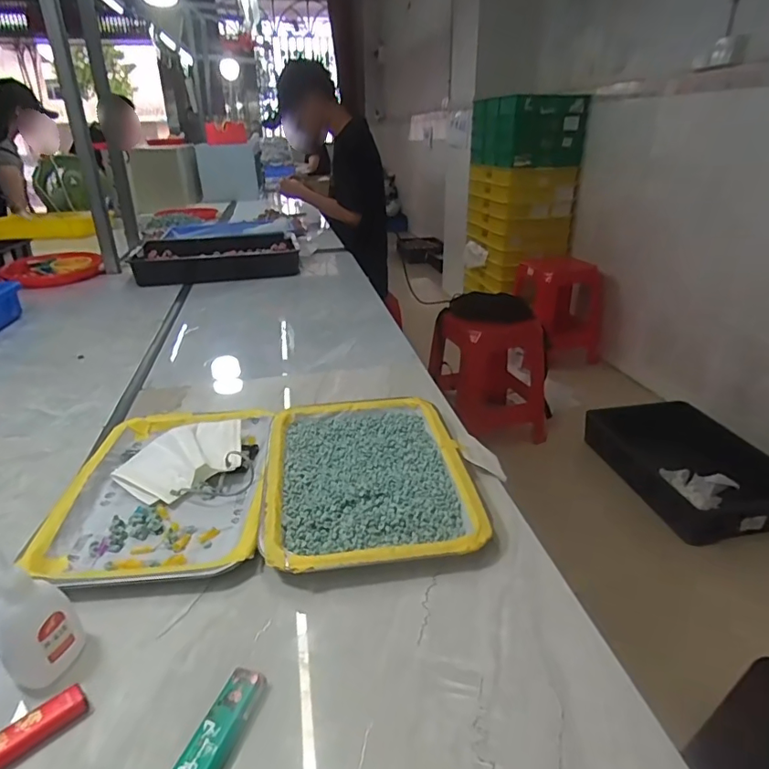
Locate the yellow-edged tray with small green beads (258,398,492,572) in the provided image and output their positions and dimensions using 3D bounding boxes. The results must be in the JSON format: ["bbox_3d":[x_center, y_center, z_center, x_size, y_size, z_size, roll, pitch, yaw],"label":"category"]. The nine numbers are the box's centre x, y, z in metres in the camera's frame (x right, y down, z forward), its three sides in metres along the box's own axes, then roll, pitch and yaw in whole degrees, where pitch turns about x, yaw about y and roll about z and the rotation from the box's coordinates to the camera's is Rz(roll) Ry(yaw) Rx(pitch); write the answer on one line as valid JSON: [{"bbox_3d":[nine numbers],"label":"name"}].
[{"bbox_3d":[-0.018,0.086,0.507,0.185,0.023,0.253,-3,26,-6],"label":"yellow-edged tray with small green beads"}]

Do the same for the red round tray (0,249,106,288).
[{"bbox_3d":[-0.833,-0.293,1.289,0.195,0.047,0.207,0,26,0],"label":"red round tray"}]

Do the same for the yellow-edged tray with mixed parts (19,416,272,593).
[{"bbox_3d":[-0.206,0.092,0.496,0.182,0.031,0.254,-3,26,-6],"label":"yellow-edged tray with mixed parts"}]

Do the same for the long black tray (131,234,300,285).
[{"bbox_3d":[-0.417,-0.325,1.320,0.390,0.062,0.305,-3,26,-8],"label":"long black tray"}]

